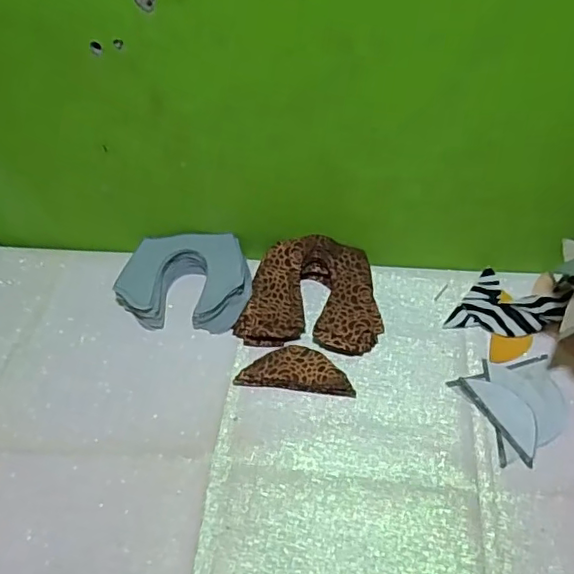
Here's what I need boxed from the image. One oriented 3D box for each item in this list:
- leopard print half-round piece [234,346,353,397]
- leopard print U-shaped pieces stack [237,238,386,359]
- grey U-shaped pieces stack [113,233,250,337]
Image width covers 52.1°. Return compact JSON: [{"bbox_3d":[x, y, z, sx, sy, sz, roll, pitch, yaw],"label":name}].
[{"bbox_3d":[0.011,0.091,0.653,0.126,0.017,0.048,3,52,9],"label":"leopard print half-round piece"},{"bbox_3d":[0.030,0.009,0.702,0.165,0.043,0.138,3,52,9],"label":"leopard print U-shaped pieces stack"},{"bbox_3d":[-0.124,-0.006,0.727,0.159,0.047,0.114,2,52,8],"label":"grey U-shaped pieces stack"}]

